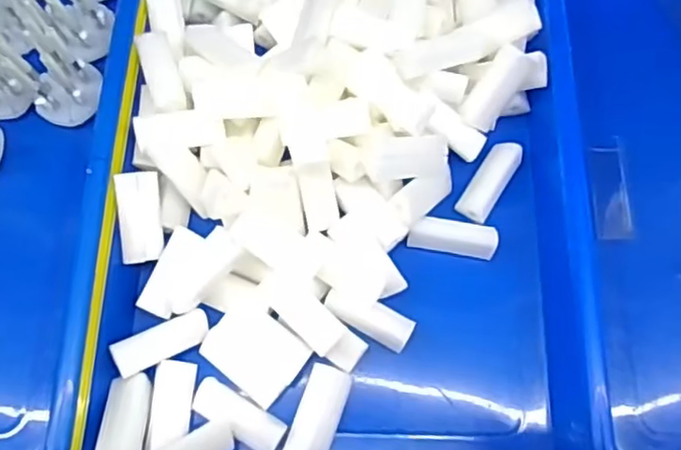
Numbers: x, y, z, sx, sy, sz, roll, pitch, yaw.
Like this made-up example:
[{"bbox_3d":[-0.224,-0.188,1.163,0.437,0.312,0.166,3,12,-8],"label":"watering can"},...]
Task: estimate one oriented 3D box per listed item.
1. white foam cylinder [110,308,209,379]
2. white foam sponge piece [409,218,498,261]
[{"bbox_3d":[-0.086,0.056,0.311,0.046,0.011,0.017,-28,72,-9],"label":"white foam cylinder"},{"bbox_3d":[0.059,0.007,0.340,0.044,0.015,0.015,9,70,4],"label":"white foam sponge piece"}]

